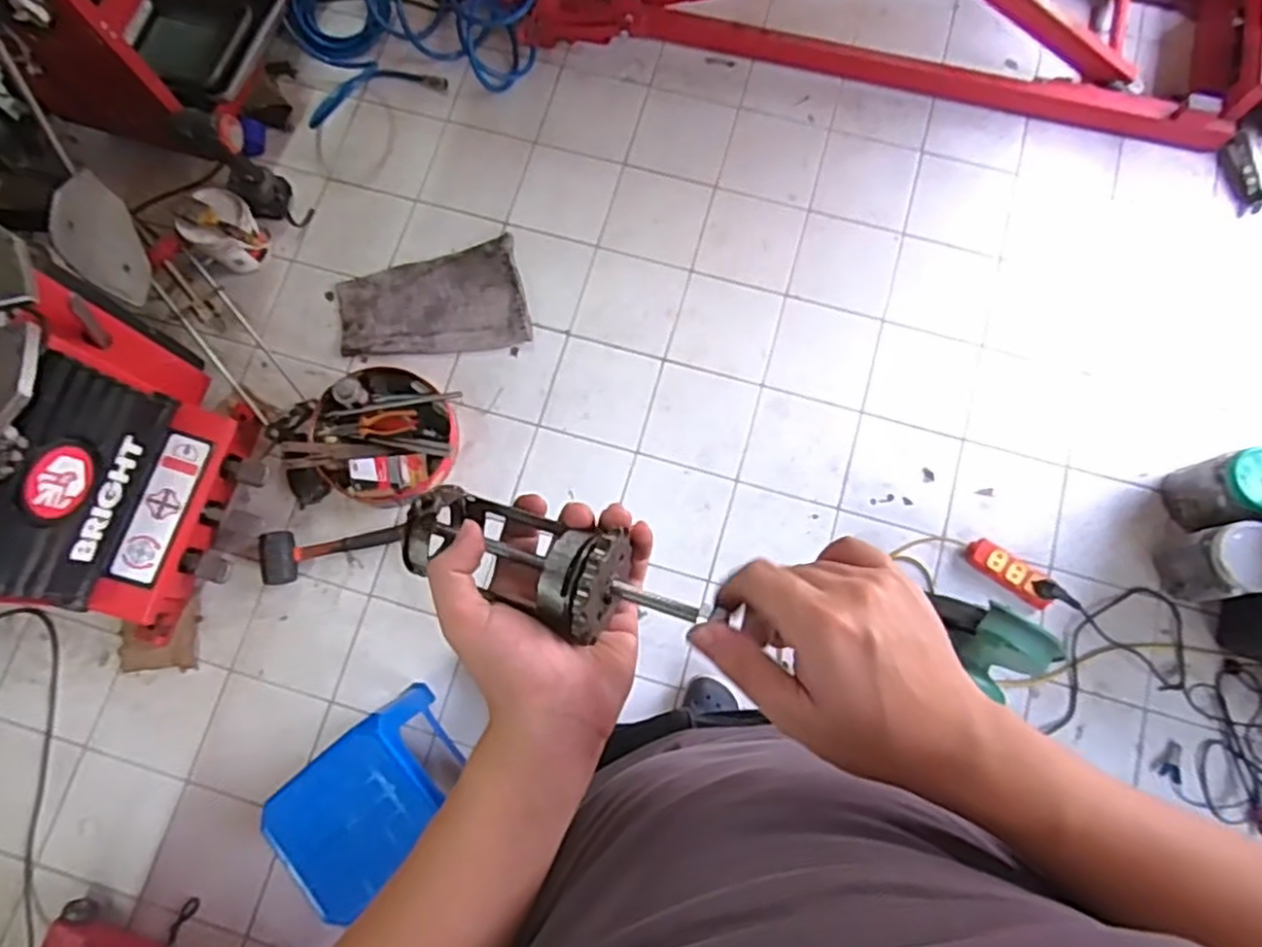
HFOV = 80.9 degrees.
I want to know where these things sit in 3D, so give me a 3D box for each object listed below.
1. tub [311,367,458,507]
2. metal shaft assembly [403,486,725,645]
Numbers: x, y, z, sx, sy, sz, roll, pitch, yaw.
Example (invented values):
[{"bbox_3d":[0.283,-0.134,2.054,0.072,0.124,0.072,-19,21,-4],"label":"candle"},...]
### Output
[{"bbox_3d":[-0.462,-0.075,1.369,0.271,0.086,0.255,0,78,0],"label":"tub"},{"bbox_3d":[-0.037,0.048,0.360,0.155,0.045,0.047,18,79,21],"label":"metal shaft assembly"}]

